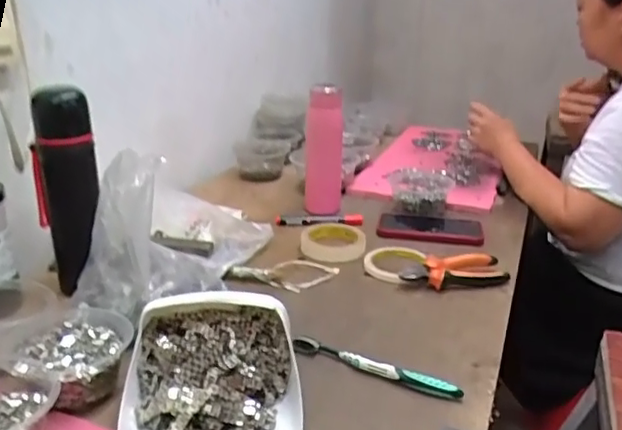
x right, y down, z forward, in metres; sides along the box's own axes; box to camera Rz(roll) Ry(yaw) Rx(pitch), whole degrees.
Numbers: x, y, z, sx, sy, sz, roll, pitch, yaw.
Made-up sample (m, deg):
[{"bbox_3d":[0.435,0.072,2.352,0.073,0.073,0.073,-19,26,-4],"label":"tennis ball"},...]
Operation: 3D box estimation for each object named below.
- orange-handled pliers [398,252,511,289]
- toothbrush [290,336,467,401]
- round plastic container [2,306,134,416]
[{"bbox_3d":[0.192,0.073,0.795,0.138,0.030,0.058,-1,22,-6],"label":"orange-handled pliers"},{"bbox_3d":[0.065,0.156,0.608,0.182,0.018,0.017,12,24,25],"label":"toothbrush"},{"bbox_3d":[-0.237,0.139,0.572,0.107,0.055,0.112,1,21,0],"label":"round plastic container"}]

